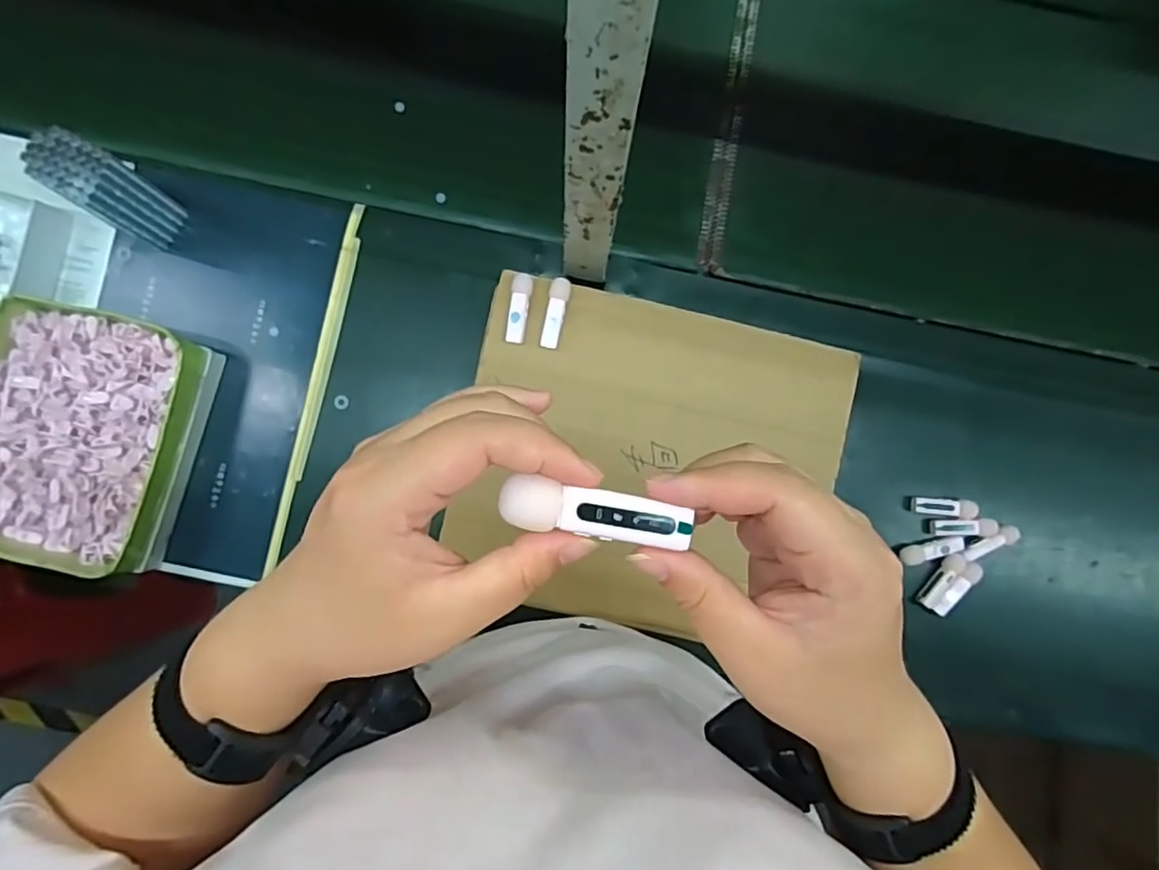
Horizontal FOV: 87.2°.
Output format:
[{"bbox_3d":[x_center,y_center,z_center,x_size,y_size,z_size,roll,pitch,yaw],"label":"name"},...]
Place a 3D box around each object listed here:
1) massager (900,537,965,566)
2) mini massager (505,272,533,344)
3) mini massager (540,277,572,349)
[{"bbox_3d":[0.364,0.119,0.626,0.067,0.012,0.018,-13,85,-5],"label":"massager"},{"bbox_3d":[-0.055,-0.117,0.560,0.019,0.010,0.063,7,84,-3],"label":"mini massager"},{"bbox_3d":[-0.022,-0.112,0.561,0.019,0.013,0.064,10,84,-3],"label":"mini massager"}]

